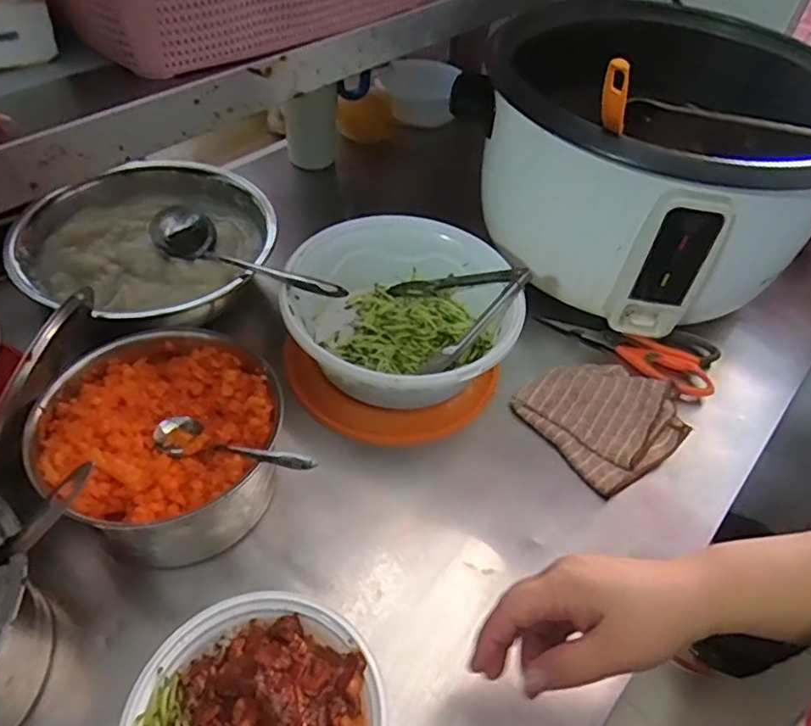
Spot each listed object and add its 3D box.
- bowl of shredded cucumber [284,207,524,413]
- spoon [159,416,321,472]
[{"bbox_3d":[-0.003,-0.046,0.642,0.232,0.107,0.242,2,49,-3],"label":"bowl of shredded cucumber"},{"bbox_3d":[-0.137,0.068,0.475,0.143,0.023,0.031,8,46,28],"label":"spoon"}]

